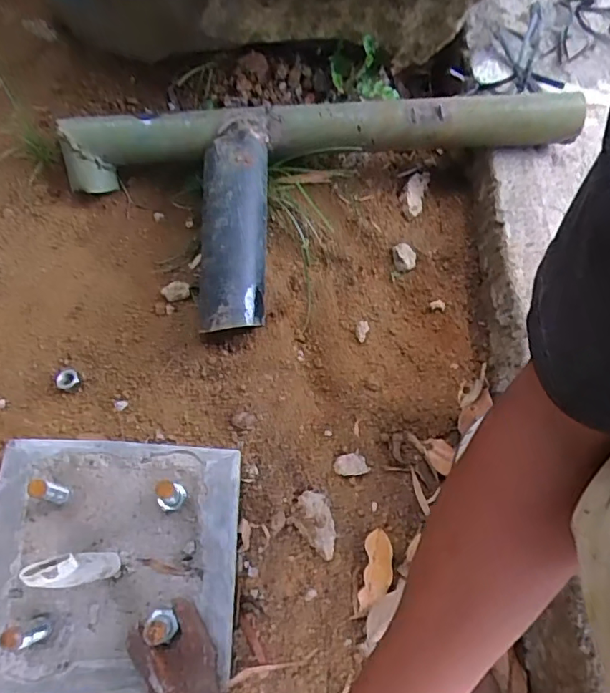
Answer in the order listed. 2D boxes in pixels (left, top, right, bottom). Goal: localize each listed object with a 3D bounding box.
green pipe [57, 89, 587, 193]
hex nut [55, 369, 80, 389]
[{"bbox_3d":[-0.003,-0.249,0.629,0.563,0.067,0.061,-4,66,-1],"label":"green pipe"},{"bbox_3d":[-0.260,0.036,0.586,0.022,0.010,0.021,-41,72,-16],"label":"hex nut"}]

